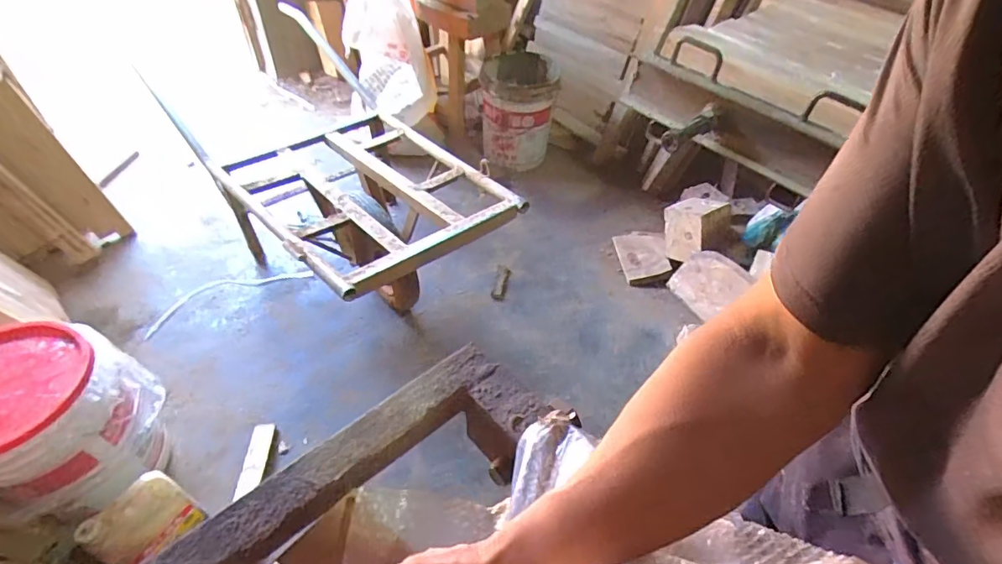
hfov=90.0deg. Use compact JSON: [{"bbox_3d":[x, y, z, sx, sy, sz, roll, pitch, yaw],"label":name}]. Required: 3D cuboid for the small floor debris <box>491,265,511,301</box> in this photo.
[{"bbox_3d":[-0.001,0.001,1.663,0.045,0.015,0.143,11,48,5],"label":"small floor debris"}]

